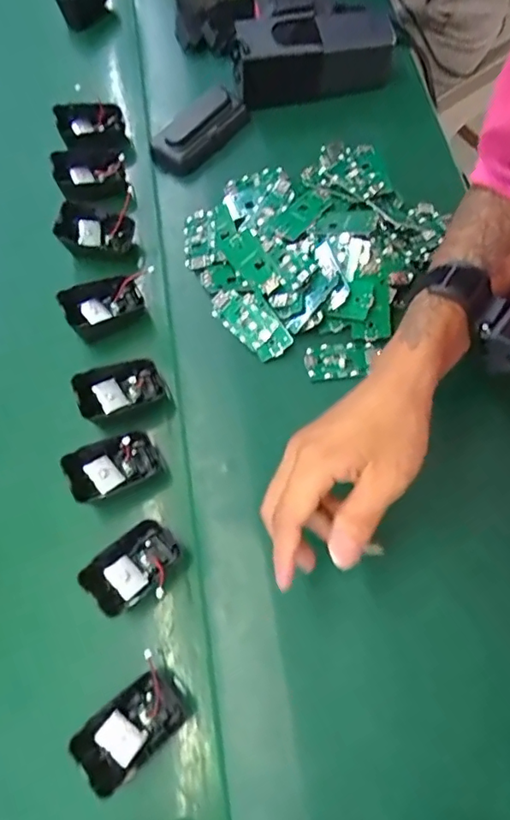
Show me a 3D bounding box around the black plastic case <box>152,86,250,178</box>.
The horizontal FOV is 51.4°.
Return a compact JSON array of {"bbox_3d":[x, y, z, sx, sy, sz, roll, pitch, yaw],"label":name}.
[{"bbox_3d":[-0.060,-0.290,0.546,0.108,0.029,0.049,-44,71,-10],"label":"black plastic case"}]

